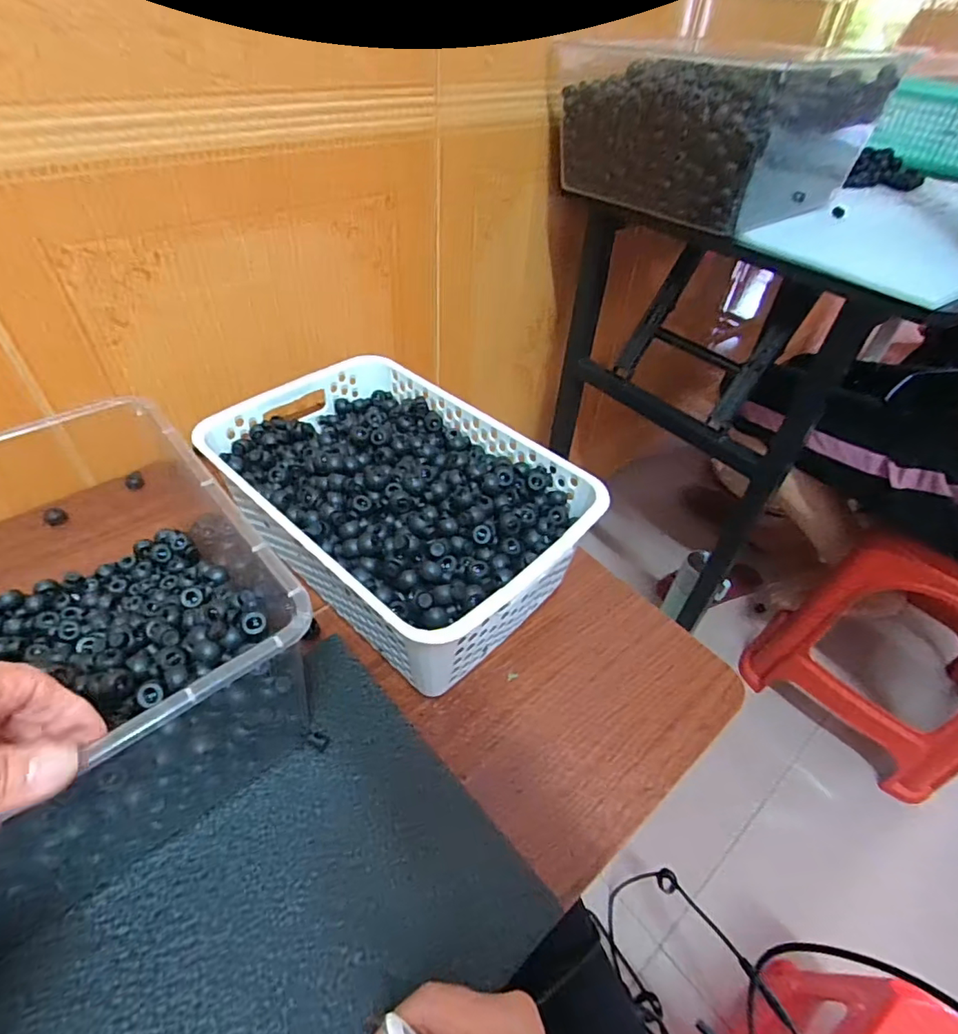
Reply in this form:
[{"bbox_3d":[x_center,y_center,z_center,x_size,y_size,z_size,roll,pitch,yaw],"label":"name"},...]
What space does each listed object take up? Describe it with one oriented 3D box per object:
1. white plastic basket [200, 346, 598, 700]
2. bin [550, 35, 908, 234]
[{"bbox_3d":[-0.075,-0.006,0.476,0.307,0.114,0.204,35,52,26],"label":"white plastic basket"},{"bbox_3d":[0.267,-0.451,0.642,0.243,0.131,0.269,-26,54,-28],"label":"bin"}]

